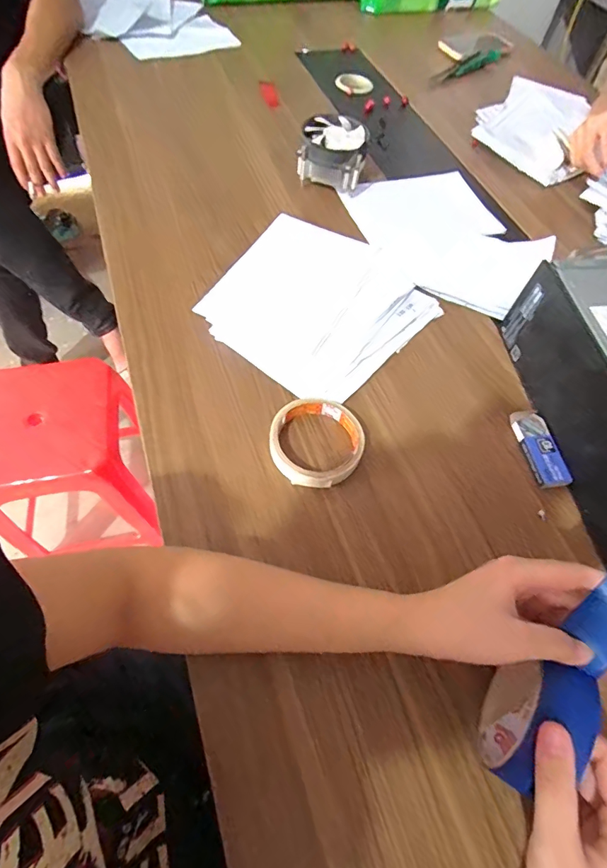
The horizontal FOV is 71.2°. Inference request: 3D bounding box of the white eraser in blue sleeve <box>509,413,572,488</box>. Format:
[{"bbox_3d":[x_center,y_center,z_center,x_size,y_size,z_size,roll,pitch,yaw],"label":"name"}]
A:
[{"bbox_3d":[0.236,0.013,0.425,0.033,0.010,0.083,-4,61,-7],"label":"white eraser in blue sleeve"}]

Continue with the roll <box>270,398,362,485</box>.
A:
[{"bbox_3d":[0.012,0.006,0.406,0.086,0.019,0.087,2,61,-3],"label":"roll"}]

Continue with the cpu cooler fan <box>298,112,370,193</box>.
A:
[{"bbox_3d":[0.044,-0.403,0.611,0.095,0.066,0.090,9,61,1],"label":"cpu cooler fan"}]

